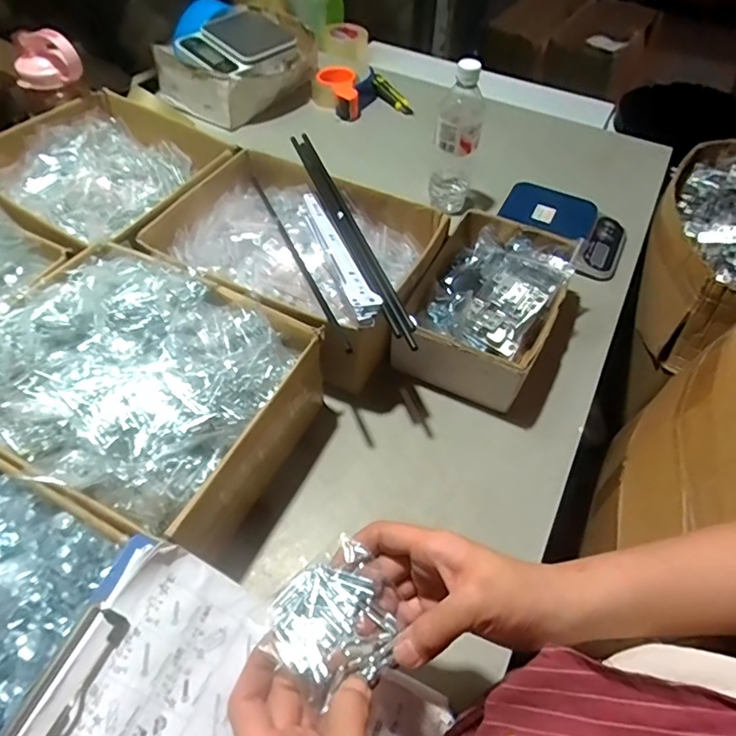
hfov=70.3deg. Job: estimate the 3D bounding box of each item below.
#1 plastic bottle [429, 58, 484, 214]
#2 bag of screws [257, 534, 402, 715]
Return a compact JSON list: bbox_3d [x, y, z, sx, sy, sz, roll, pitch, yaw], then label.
[{"bbox_3d":[0.140,-0.389,0.774,0.066,0.118,0.072,10,53,6],"label":"plastic bottle"},{"bbox_3d":[-0.021,0.166,0.340,0.077,0.014,0.079,-33,61,-24],"label":"bag of screws"}]

